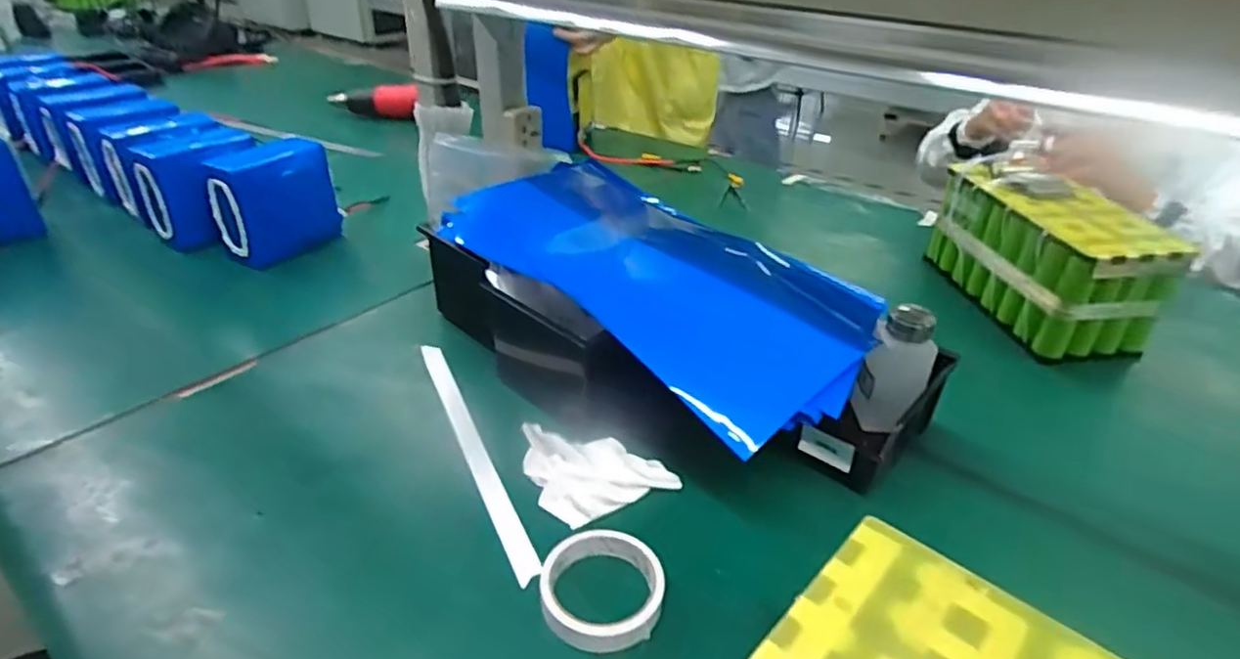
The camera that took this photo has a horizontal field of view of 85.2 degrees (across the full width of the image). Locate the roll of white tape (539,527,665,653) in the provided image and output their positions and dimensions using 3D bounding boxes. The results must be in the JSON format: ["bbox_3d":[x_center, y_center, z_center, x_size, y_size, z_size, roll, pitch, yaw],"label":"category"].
[{"bbox_3d":[-0.013,0.194,0.513,0.091,0.020,0.090,0,34,0],"label":"roll of white tape"}]

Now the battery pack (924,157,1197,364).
[{"bbox_3d":[0.536,-0.101,0.866,0.138,0.146,0.268,-4,33,-10],"label":"battery pack"}]

